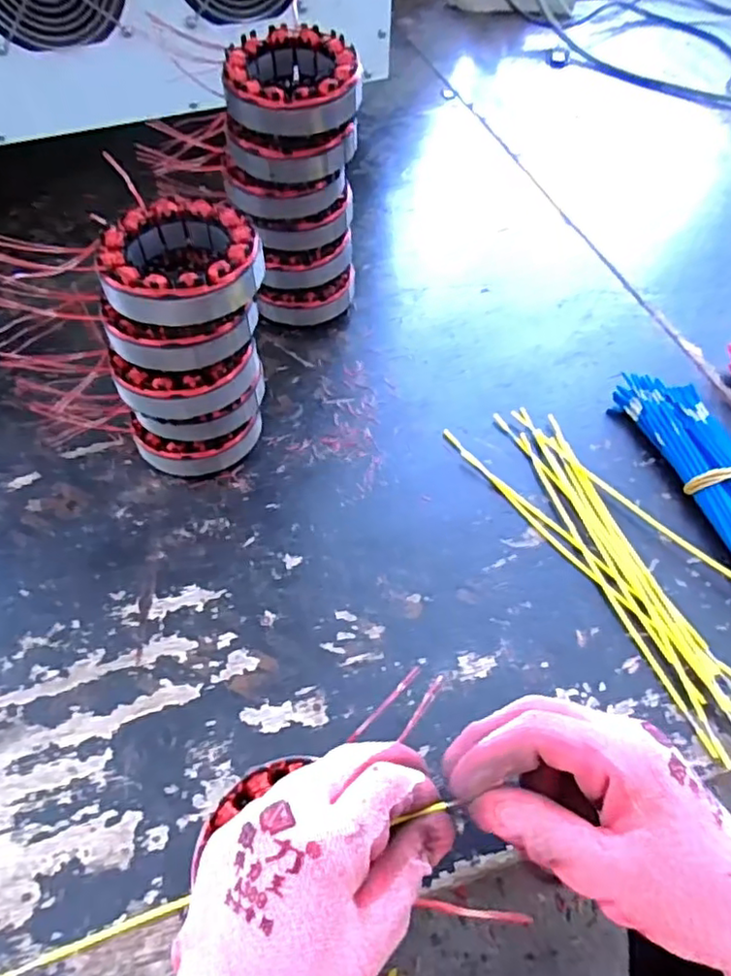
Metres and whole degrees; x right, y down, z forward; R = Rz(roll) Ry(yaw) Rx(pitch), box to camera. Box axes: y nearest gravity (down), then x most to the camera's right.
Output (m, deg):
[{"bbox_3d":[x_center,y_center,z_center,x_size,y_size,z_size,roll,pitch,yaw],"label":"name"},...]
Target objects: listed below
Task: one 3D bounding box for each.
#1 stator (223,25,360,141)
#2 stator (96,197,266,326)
[{"bbox_3d":[-0.050,-0.263,0.412,0.083,0.036,0.079,1,55,-1],"label":"stator"},{"bbox_3d":[-0.101,-0.125,0.352,0.084,0.032,0.082,-8,56,-7],"label":"stator"}]

